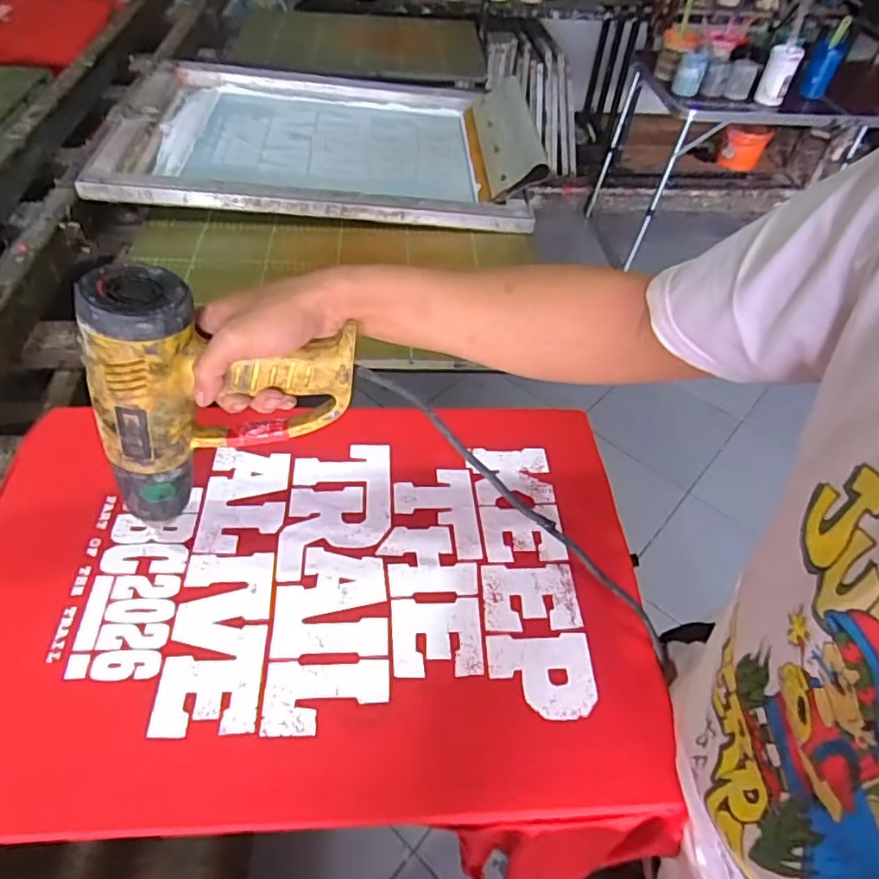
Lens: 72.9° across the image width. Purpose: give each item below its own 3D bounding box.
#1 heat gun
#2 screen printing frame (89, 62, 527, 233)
[{"bbox_3d":[-0.167,-0.038,0.469,0.189,0.196,0.065,-8,51,-11],"label":"heat gun"},{"bbox_3d":[-0.194,-0.554,1.071,0.692,0.057,0.536,2,50,-3],"label":"screen printing frame"}]

